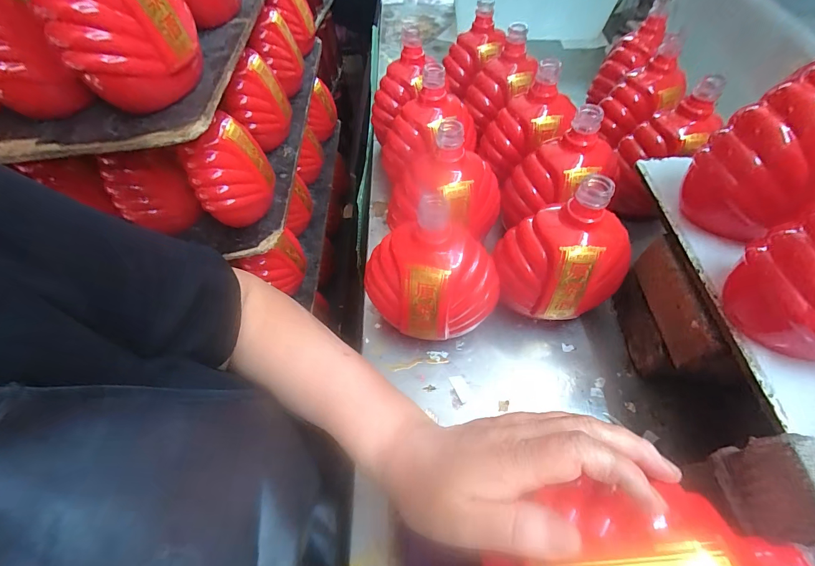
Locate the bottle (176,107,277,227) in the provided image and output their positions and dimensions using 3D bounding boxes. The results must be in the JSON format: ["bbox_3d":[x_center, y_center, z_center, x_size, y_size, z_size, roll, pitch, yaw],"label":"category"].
[{"bbox_3d":[-0.227,-0.138,0.468,0.095,0.123,0.077,-24,58,-13],"label":"bottle"}]

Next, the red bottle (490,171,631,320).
[{"bbox_3d":[0.153,-0.024,0.355,0.092,0.159,0.105,-34,60,-16],"label":"red bottle"}]

